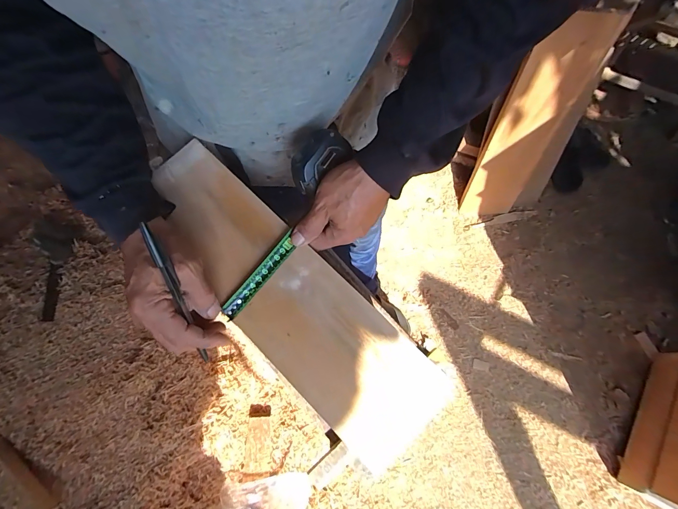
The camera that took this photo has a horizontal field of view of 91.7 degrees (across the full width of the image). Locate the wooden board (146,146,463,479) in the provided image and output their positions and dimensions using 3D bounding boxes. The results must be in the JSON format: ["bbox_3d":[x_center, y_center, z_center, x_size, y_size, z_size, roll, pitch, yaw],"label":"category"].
[{"bbox_3d":[-0.065,0.032,0.356,0.117,0.010,0.398,-41,77,-10],"label":"wooden board"}]

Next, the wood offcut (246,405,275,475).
[{"bbox_3d":[-0.225,0.522,0.925,0.077,0.034,0.180,-3,76,-1],"label":"wood offcut"}]

